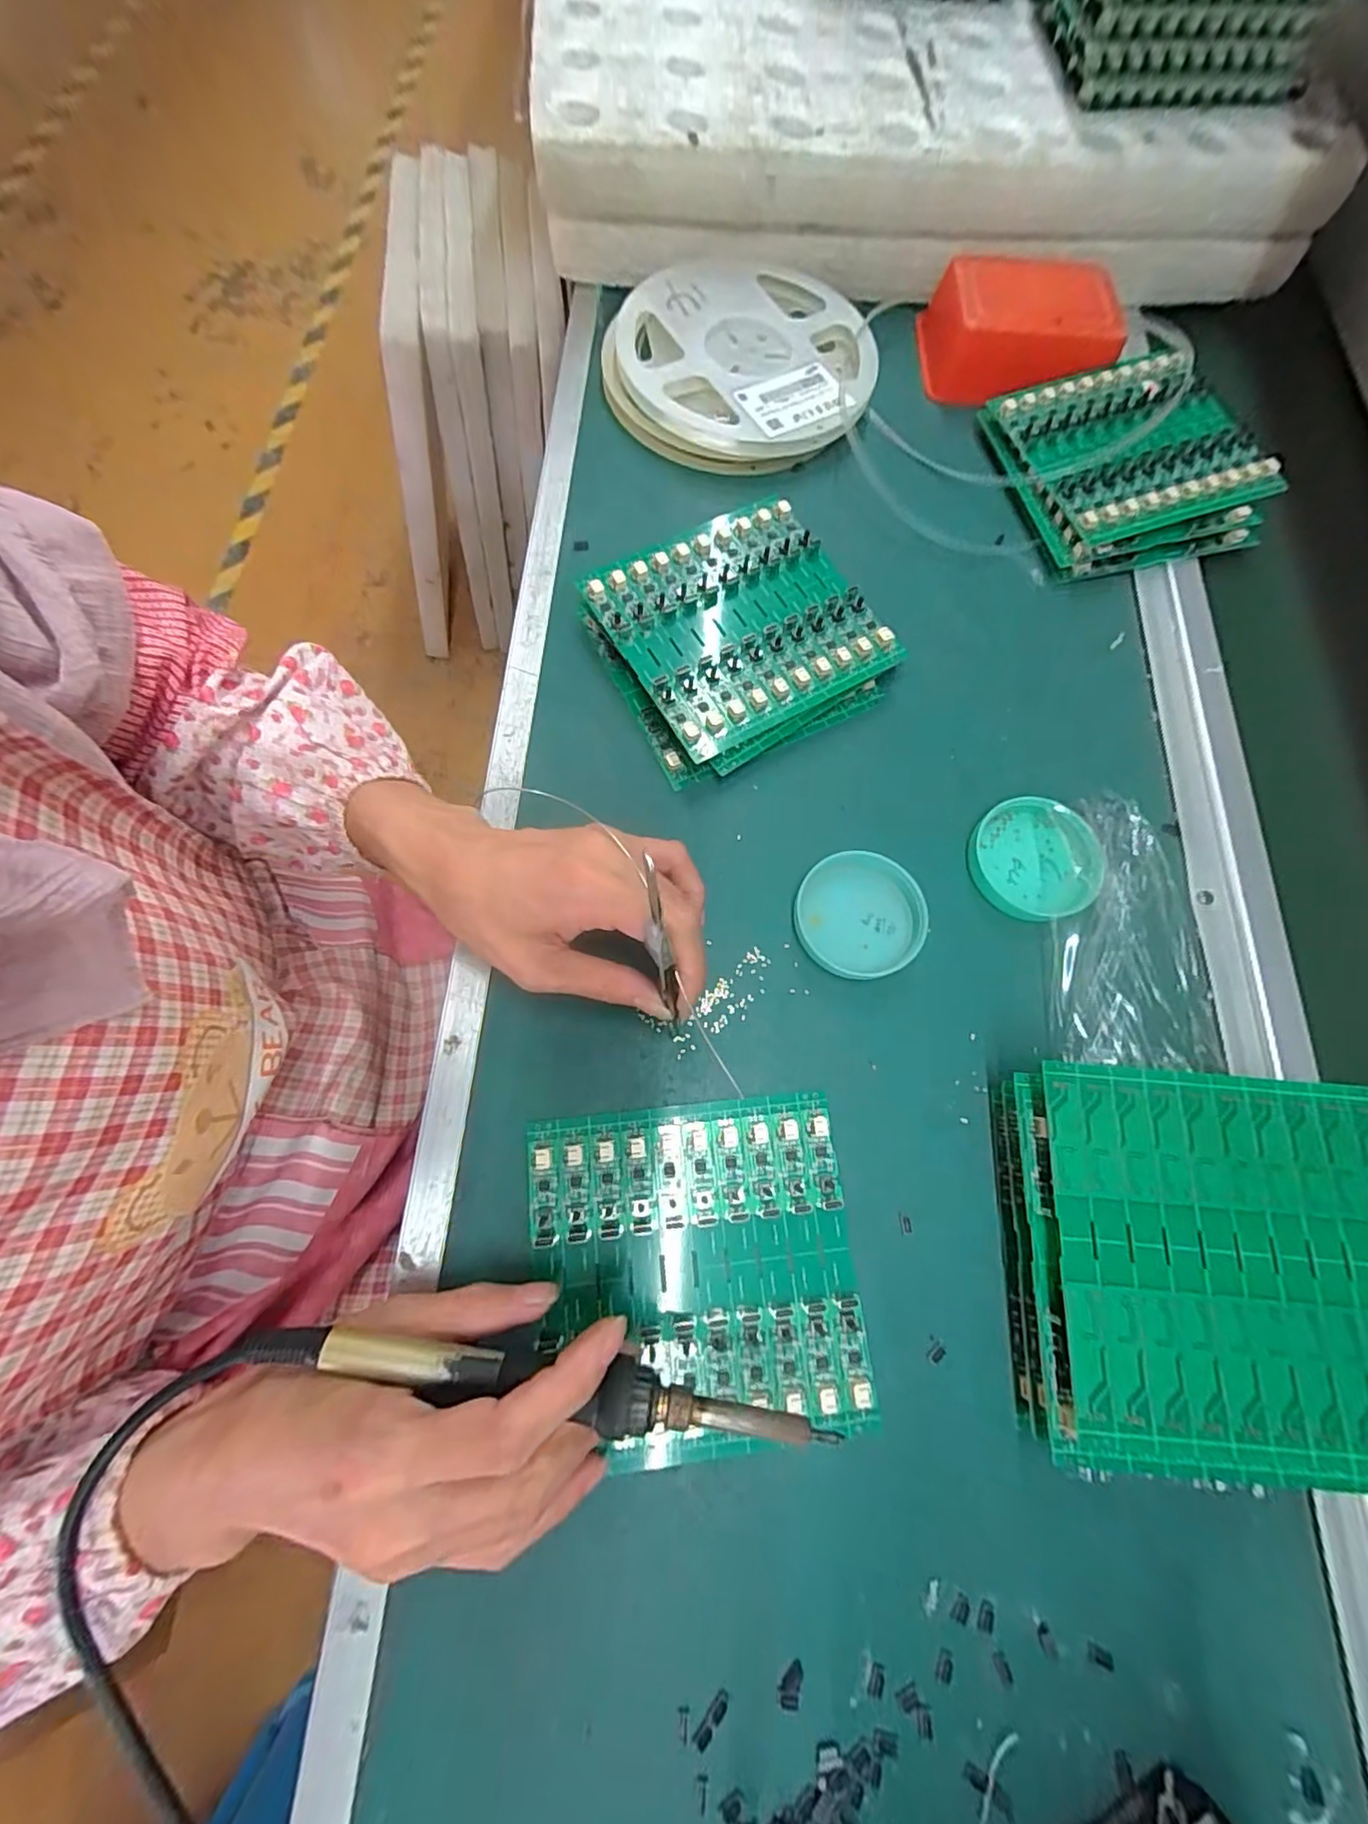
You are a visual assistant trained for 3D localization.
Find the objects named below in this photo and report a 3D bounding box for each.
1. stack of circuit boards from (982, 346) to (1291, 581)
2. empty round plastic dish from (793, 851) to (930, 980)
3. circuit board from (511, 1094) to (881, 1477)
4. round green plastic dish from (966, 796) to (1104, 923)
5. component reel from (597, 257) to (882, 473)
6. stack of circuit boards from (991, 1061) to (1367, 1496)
[{"bbox_3d":[0.289,-0.294,0.393,0.145,0.035,0.143,-12,74,-5],"label":"stack of circuit boards"},{"bbox_3d":[0.091,0.001,0.307,0.065,0.012,0.062,1,73,-2],"label":"empty round plastic dish"},{"bbox_3d":[0.004,0.155,0.260,0.138,0.006,0.132,-5,73,-3],"label":"circuit board"},{"bbox_3d":[0.186,-0.029,0.319,0.061,0.014,0.066,1,73,-2],"label":"round green plastic dish"},{"bbox_3d":[0.037,-0.375,0.411,0.176,0.025,0.162,12,73,2],"label":"component reel"},{"bbox_3d":[0.215,0.145,0.252,0.142,0.043,0.145,4,73,-1],"label":"stack of circuit boards"}]

